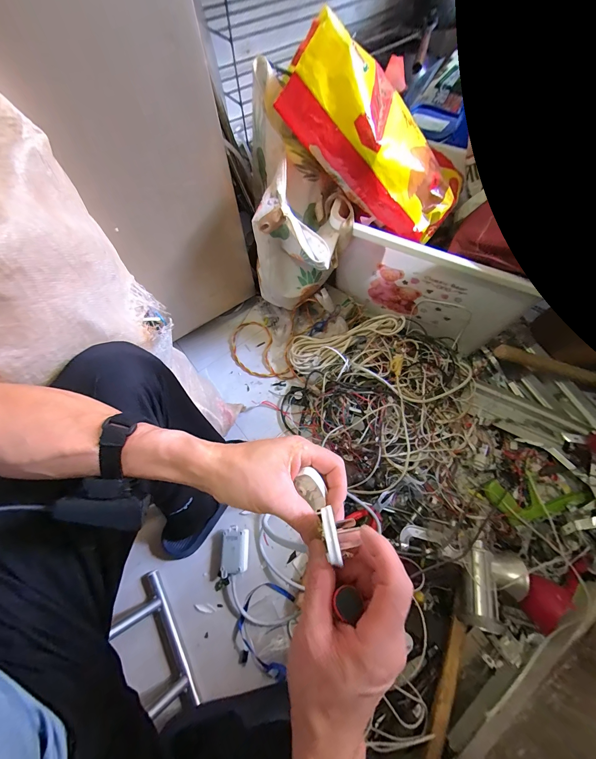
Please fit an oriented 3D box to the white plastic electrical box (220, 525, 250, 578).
[{"bbox_3d":[-0.133,0.367,0.635,0.059,0.032,0.090,-2,65,0],"label":"white plastic electrical box"}]

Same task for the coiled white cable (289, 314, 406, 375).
[{"bbox_3d":[0.123,-0.107,0.792,0.310,0.046,0.118,-21,65,13],"label":"coiled white cable"}]

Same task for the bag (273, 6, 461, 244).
[{"bbox_3d":[0.151,-0.452,0.588,0.428,0.134,0.180,22,61,-32],"label":"bag"}]

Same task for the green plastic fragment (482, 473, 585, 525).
[{"bbox_3d":[0.501,0.249,0.632,0.166,0.019,0.089,-15,51,2],"label":"green plastic fragment"}]

